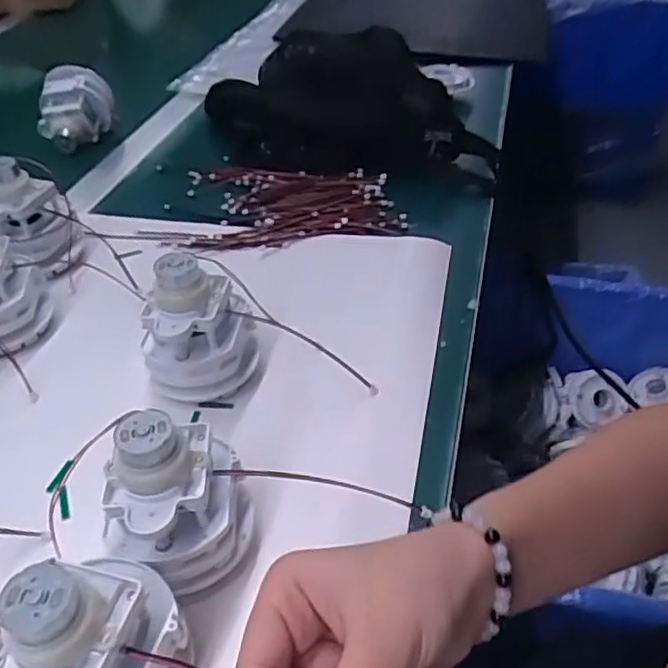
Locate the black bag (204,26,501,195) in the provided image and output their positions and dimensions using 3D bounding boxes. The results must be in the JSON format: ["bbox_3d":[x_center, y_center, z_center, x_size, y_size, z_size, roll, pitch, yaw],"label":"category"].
[{"bbox_3d":[0.006,-0.221,0.610,0.287,0.088,0.137,17,45,21],"label":"black bag"}]

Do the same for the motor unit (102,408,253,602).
[{"bbox_3d":[-0.072,0.071,0.291,0.061,0.082,0.063,-13,42,-12],"label":"motor unit"}]

